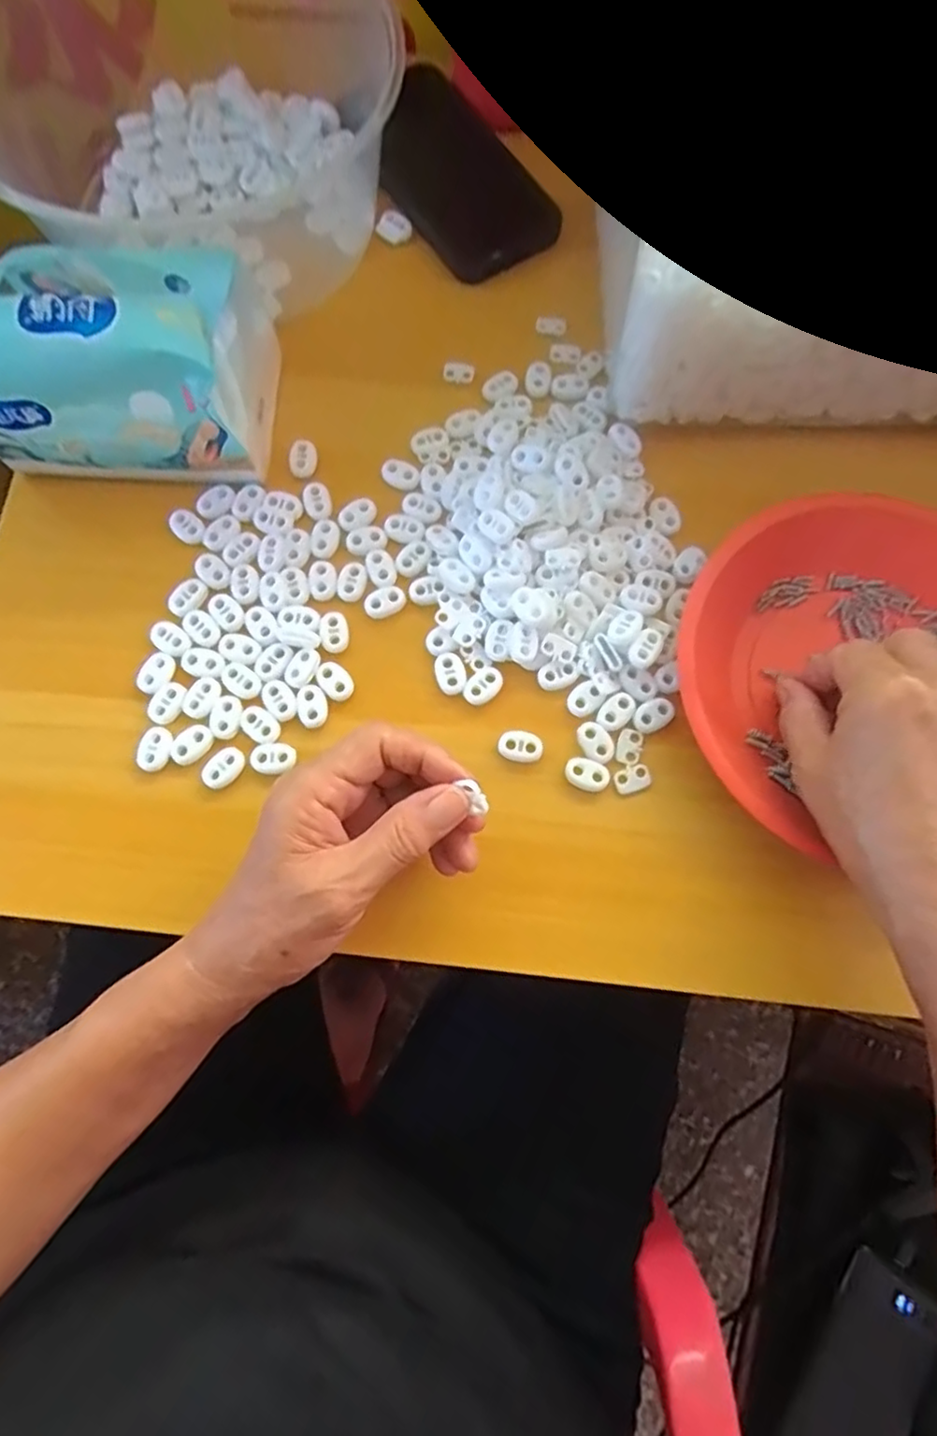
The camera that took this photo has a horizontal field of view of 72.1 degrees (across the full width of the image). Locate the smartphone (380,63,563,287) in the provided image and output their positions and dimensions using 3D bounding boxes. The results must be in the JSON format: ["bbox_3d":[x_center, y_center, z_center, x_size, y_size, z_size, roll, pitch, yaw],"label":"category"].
[{"bbox_3d":[-0.011,-0.353,0.419,0.081,0.013,0.152,-34,79,-8],"label":"smartphone"}]

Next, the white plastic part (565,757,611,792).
[{"bbox_3d":[0.061,0.029,0.329,0.022,0.005,0.015,19,77,4],"label":"white plastic part"}]

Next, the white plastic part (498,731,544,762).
[{"bbox_3d":[0.027,0.015,0.332,0.022,0.004,0.015,7,76,1],"label":"white plastic part"}]

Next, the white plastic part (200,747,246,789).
[{"bbox_3d":[-0.124,0.025,0.324,0.015,0.004,0.022,39,79,8],"label":"white plastic part"}]

